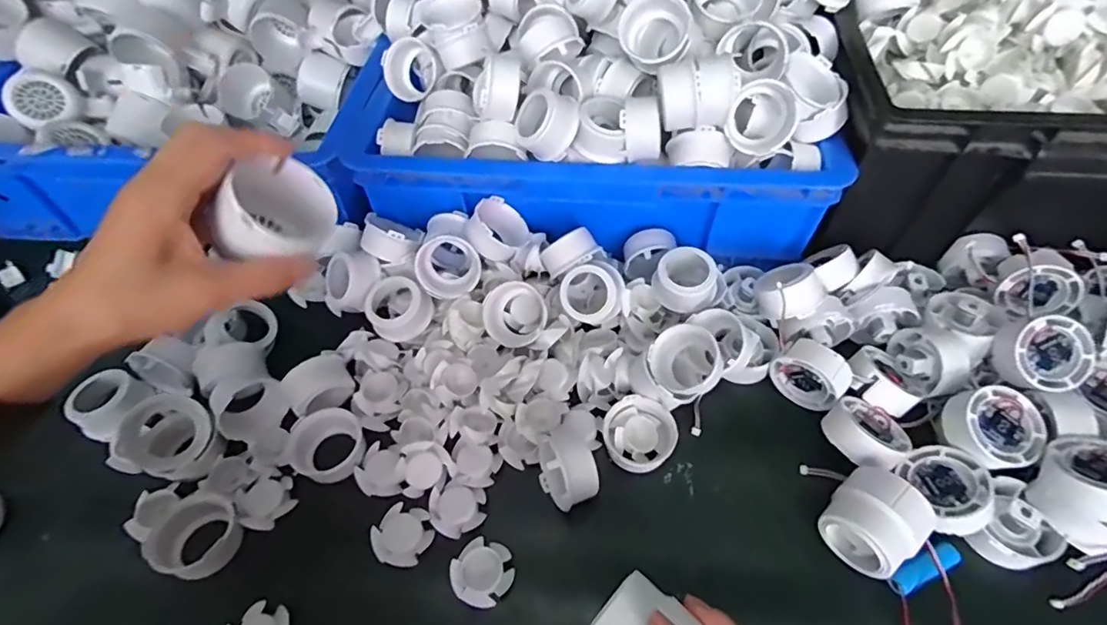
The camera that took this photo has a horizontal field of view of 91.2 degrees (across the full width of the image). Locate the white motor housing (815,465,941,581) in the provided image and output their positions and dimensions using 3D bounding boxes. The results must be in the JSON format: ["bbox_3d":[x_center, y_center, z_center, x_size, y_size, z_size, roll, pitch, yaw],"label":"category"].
[{"bbox_3d":[0.211,0.140,0.360,0.057,0.057,0.052,-36,60,-21],"label":"white motor housing"}]

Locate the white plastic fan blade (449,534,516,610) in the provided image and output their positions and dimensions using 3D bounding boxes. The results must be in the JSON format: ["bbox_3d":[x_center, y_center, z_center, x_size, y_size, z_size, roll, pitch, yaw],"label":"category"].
[{"bbox_3d":[-0.048,0.177,0.368,0.039,0.013,0.041,-1,54,2],"label":"white plastic fan blade"}]

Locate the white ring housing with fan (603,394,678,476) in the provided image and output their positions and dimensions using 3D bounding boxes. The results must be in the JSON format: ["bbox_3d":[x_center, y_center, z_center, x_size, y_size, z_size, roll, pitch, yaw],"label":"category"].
[{"bbox_3d":[0.065,0.097,0.417,0.052,0.027,0.053,-1,54,2],"label":"white ring housing with fan"}]

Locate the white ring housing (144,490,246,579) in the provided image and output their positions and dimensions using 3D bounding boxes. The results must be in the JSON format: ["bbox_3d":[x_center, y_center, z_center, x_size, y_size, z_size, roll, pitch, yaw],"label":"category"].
[{"bbox_3d":[-0.249,0.155,0.378,0.051,0.026,0.052,-1,54,2],"label":"white ring housing"}]

